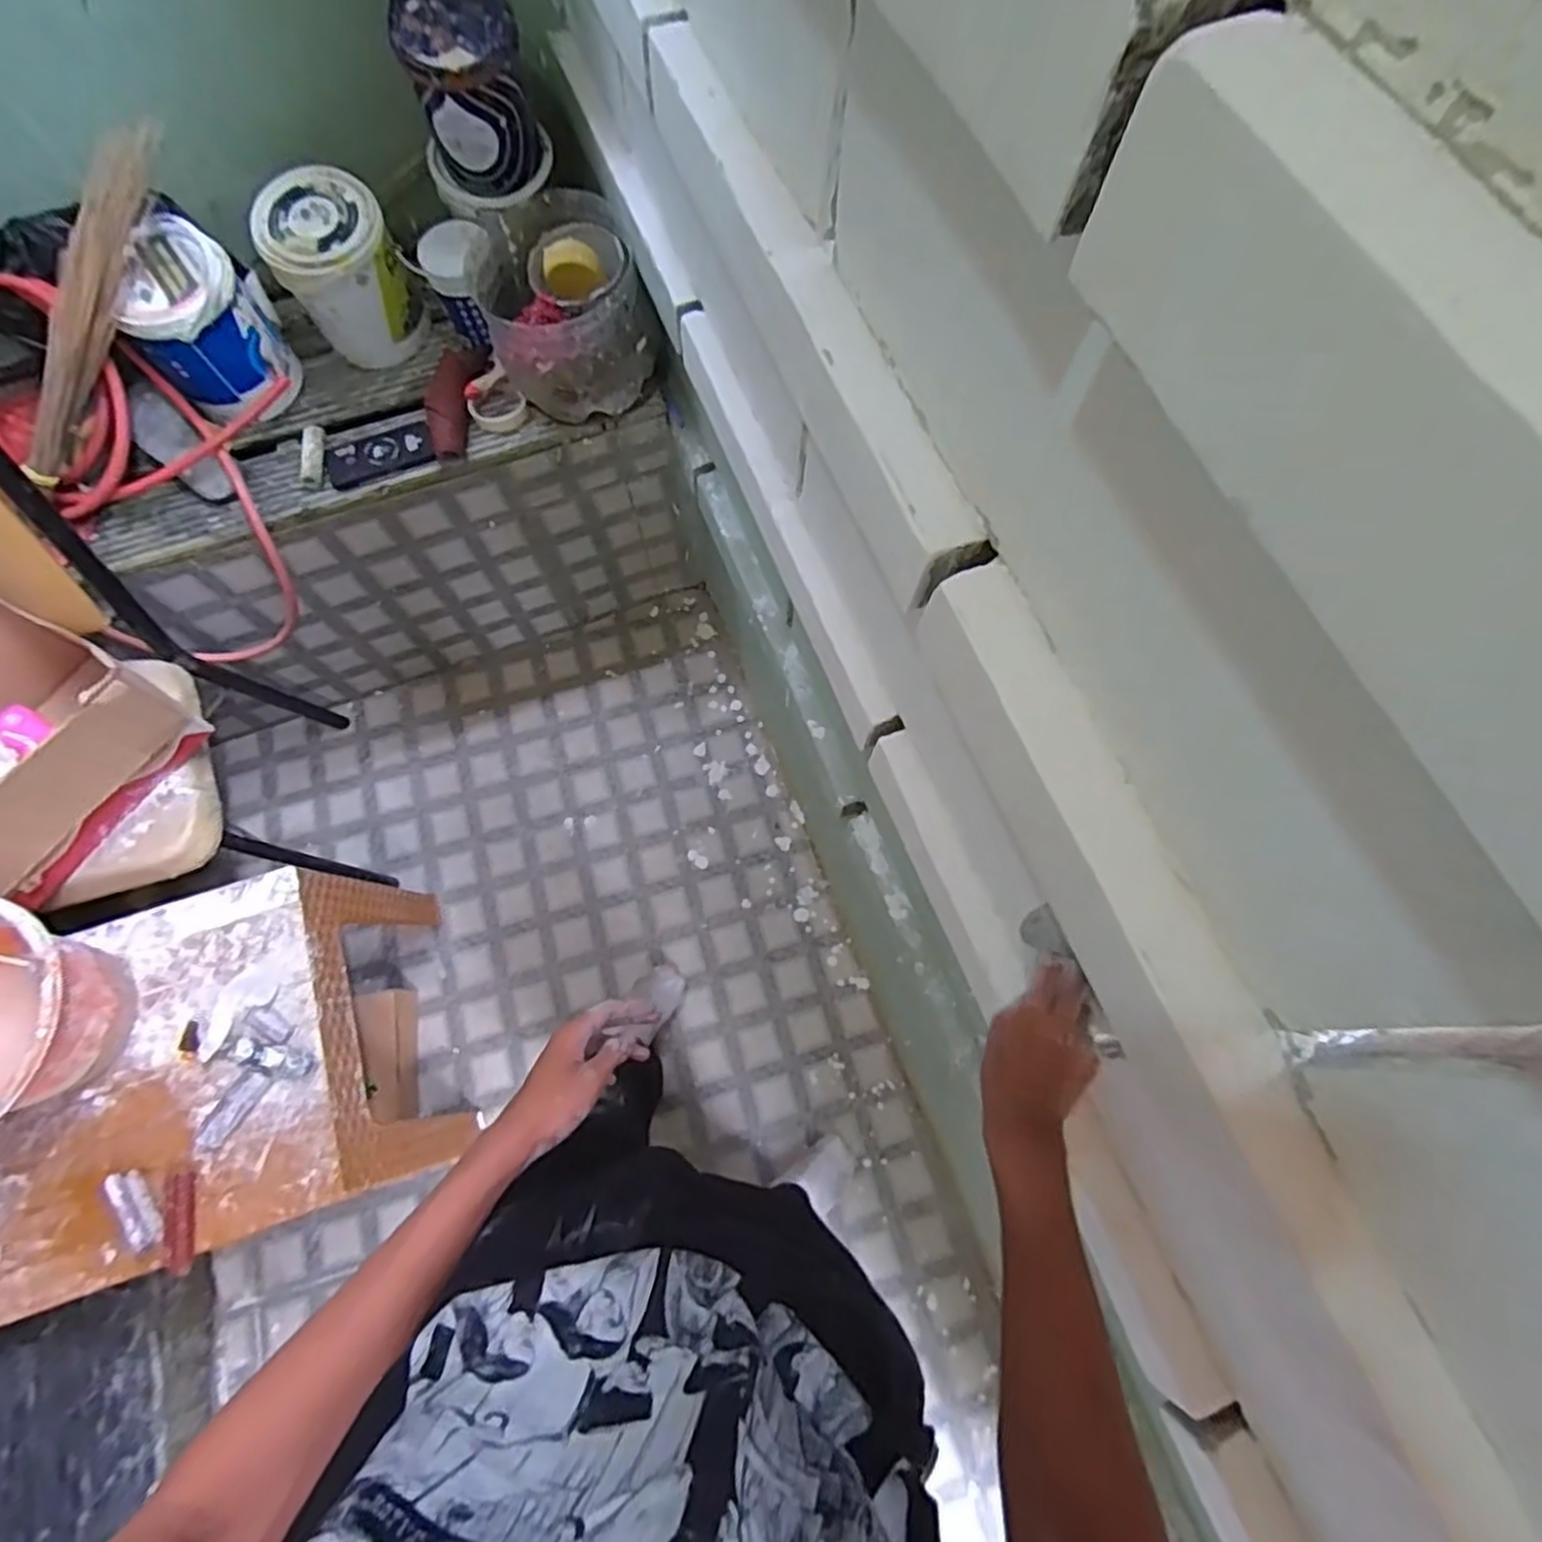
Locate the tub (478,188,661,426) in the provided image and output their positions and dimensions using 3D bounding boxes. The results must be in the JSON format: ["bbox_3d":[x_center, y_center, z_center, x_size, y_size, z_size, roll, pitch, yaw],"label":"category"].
[{"bbox_3d":[-0.311,-0.693,1.109,0.225,0.199,0.234,0,71,0],"label":"tub"}]

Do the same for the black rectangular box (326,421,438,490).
[{"bbox_3d":[-0.621,-0.503,1.163,0.160,0.029,0.065,-21,72,-8],"label":"black rectangular box"}]

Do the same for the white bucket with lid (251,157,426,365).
[{"bbox_3d":[-0.659,-0.758,1.143,0.169,0.228,0.168,0,71,0],"label":"white bucket with lid"}]

